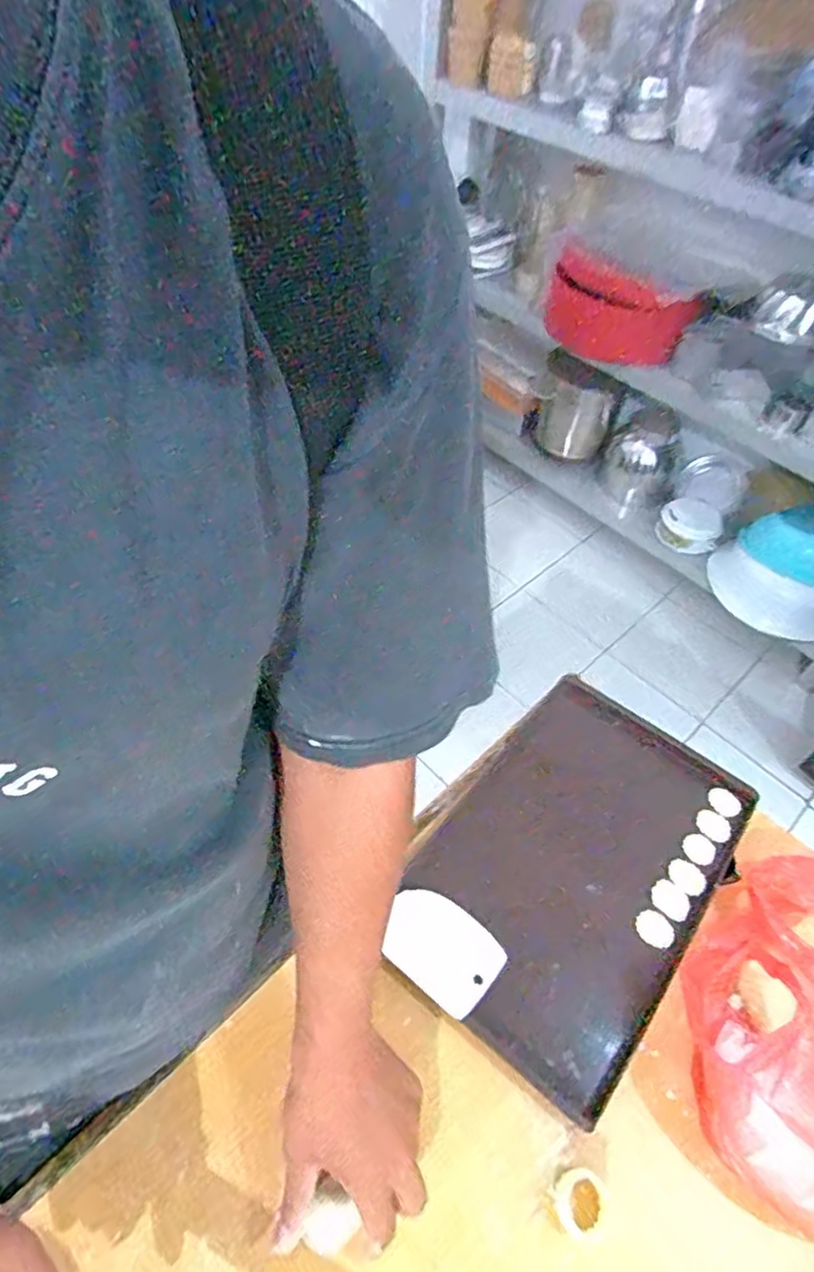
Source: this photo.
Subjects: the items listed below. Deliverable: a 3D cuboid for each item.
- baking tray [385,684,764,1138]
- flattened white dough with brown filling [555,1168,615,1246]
[{"bbox_3d":[0.169,0.226,0.660,0.243,0.025,0.385,34,58,21],"label":"baking tray"},{"bbox_3d":[0.134,0.432,0.488,0.040,0.017,0.045,-32,60,-24],"label":"flattened white dough with brown filling"}]

